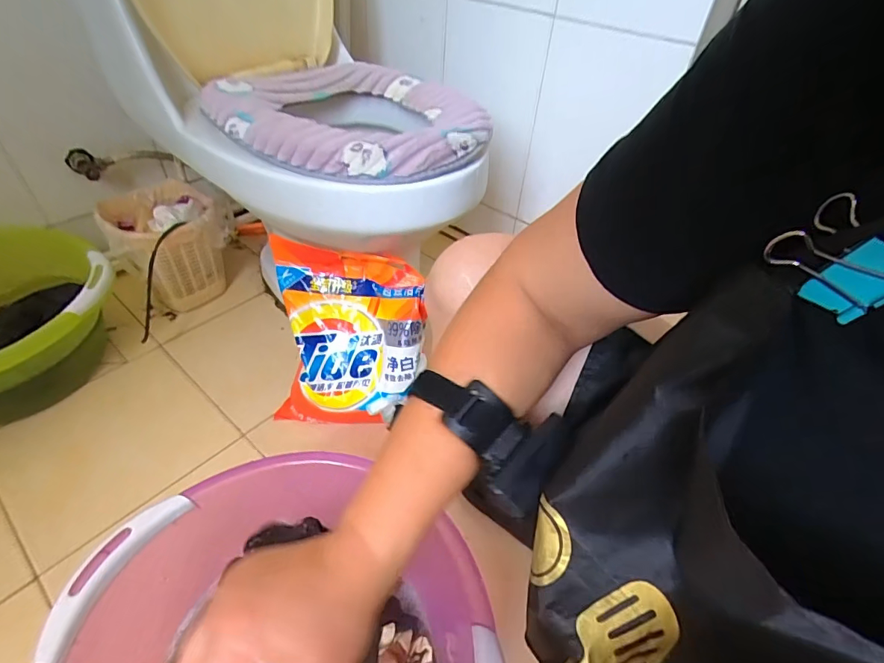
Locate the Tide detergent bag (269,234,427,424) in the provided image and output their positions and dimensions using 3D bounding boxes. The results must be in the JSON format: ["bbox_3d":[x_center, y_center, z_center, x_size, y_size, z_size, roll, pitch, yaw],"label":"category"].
[{"bbox_3d":[-0.150,0.012,0.734,0.264,0.291,0.068,5,3,12],"label":"Tide detergent bag"}]

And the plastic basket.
[{"bbox_3d":[-0.566,-0.166,0.962,0.181,0.220,0.199,-28,54,-28],"label":"plastic basket"}]

